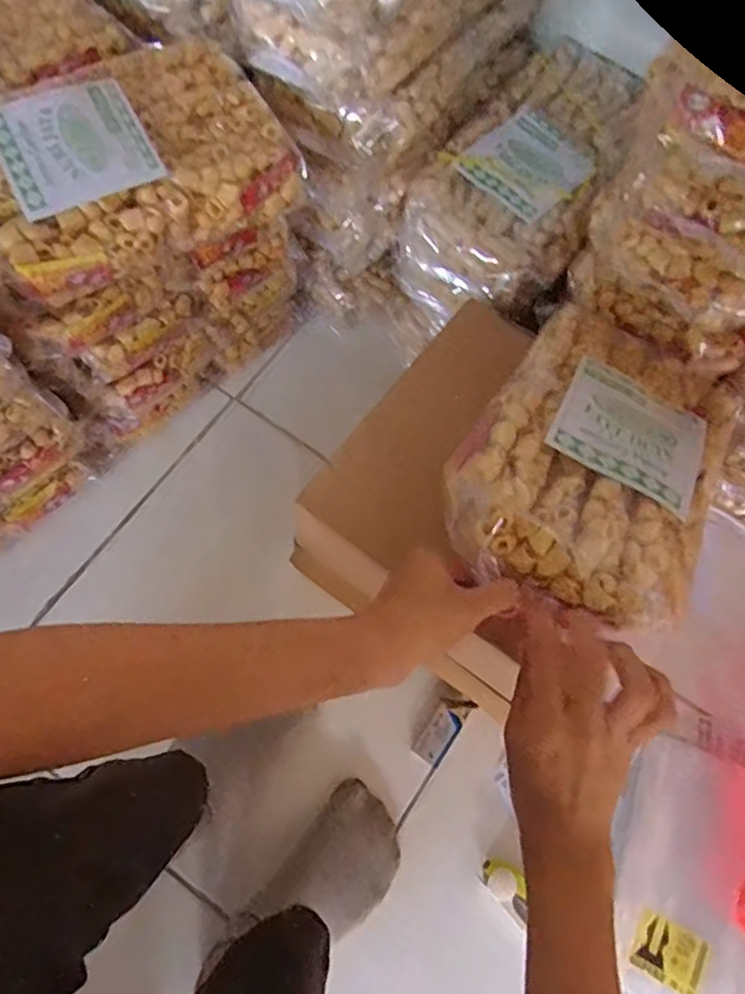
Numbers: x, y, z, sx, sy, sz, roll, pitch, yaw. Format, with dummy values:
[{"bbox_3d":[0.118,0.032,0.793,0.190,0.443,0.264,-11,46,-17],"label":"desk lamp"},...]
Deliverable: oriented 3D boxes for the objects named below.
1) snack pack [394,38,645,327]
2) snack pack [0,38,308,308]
[{"bbox_3d":[0.144,-0.306,0.607,0.162,0.105,0.282,27,71,7],"label":"snack pack"},{"bbox_3d":[-0.200,-0.252,0.474,0.259,0.070,0.153,-31,75,-12],"label":"snack pack"}]

